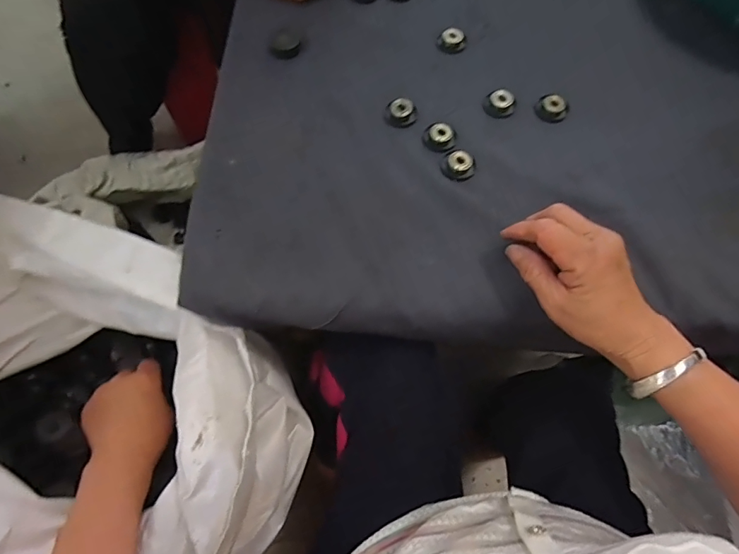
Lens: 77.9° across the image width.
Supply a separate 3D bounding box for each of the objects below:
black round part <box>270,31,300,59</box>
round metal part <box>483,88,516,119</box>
[{"bbox_3d":[-0.090,-0.248,0.488,0.031,0.010,0.030,1,65,-2],"label":"black round part"},{"bbox_3d":[0.132,-0.176,0.464,0.032,0.015,0.028,23,66,8],"label":"round metal part"}]

